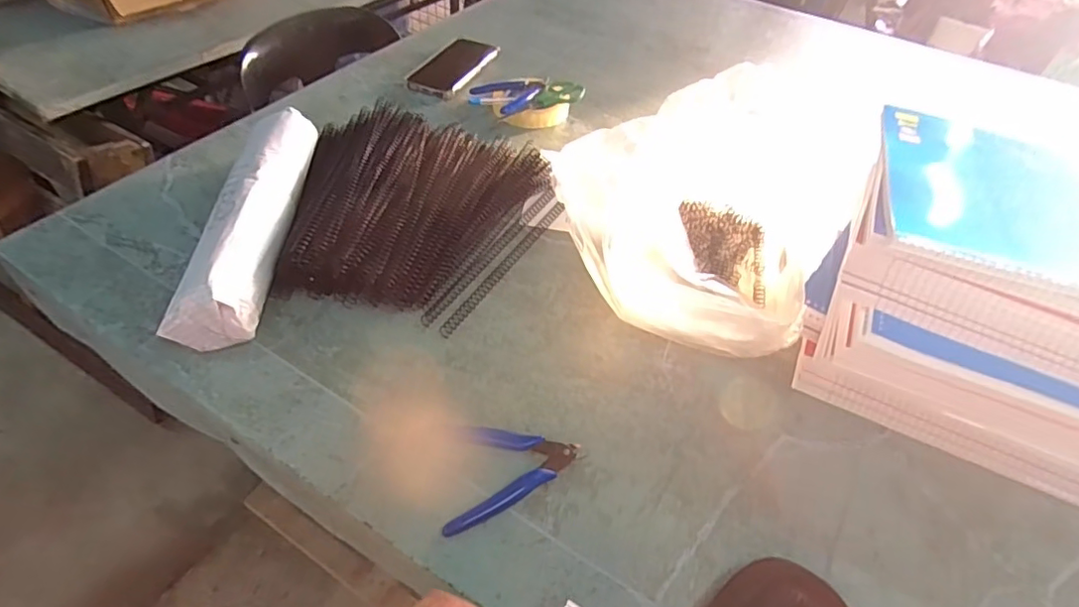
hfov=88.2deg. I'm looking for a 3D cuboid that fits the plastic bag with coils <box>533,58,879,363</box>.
[{"bbox_3d":[0.153,-0.113,0.573,0.275,0.134,0.285,26,51,17],"label":"plastic bag with coils"}]

